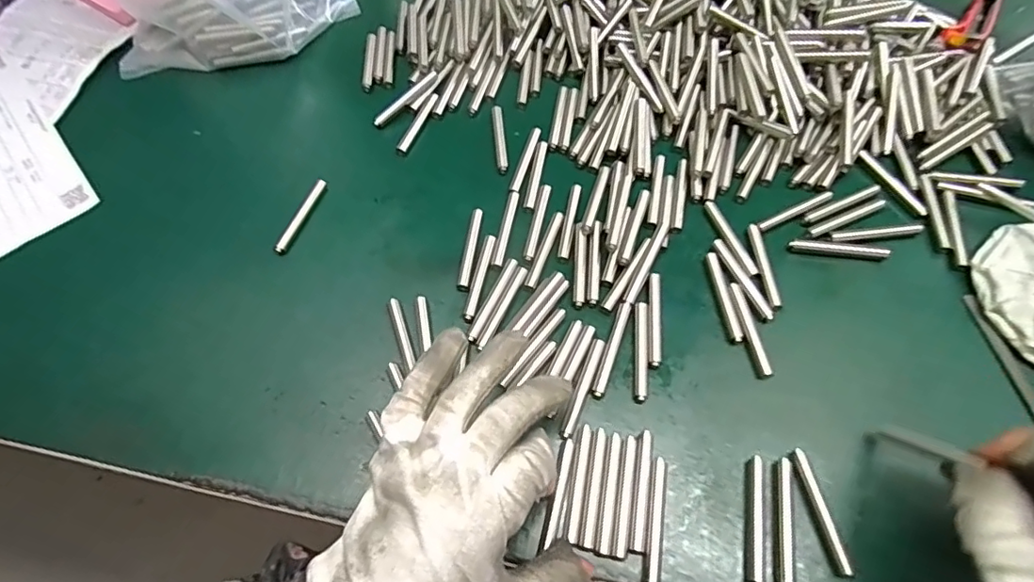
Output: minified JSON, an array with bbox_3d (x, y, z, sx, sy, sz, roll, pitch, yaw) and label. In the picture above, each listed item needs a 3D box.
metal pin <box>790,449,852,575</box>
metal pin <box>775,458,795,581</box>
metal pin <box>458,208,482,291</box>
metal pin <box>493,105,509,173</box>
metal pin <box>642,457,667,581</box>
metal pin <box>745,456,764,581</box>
[{"bbox_3d":[0.148,0.107,0.267,0.006,0.005,0.058,-9,62,-2],"label":"metal pin"},{"bbox_3d":[0.131,0.111,0.267,0.007,0.005,0.057,9,63,8],"label":"metal pin"},{"bbox_3d":[-0.029,-0.027,0.345,0.006,0.005,0.060,5,62,5],"label":"metal pin"},{"bbox_3d":[-0.012,-0.109,0.387,0.008,0.004,0.062,-6,62,-1],"label":"metal pin"},{"bbox_3d":[0.069,0.112,0.269,0.008,0.006,0.058,10,63,8],"label":"metal pin"},{"bbox_3d":[0.117,0.112,0.269,0.008,0.004,0.058,9,63,8],"label":"metal pin"}]

